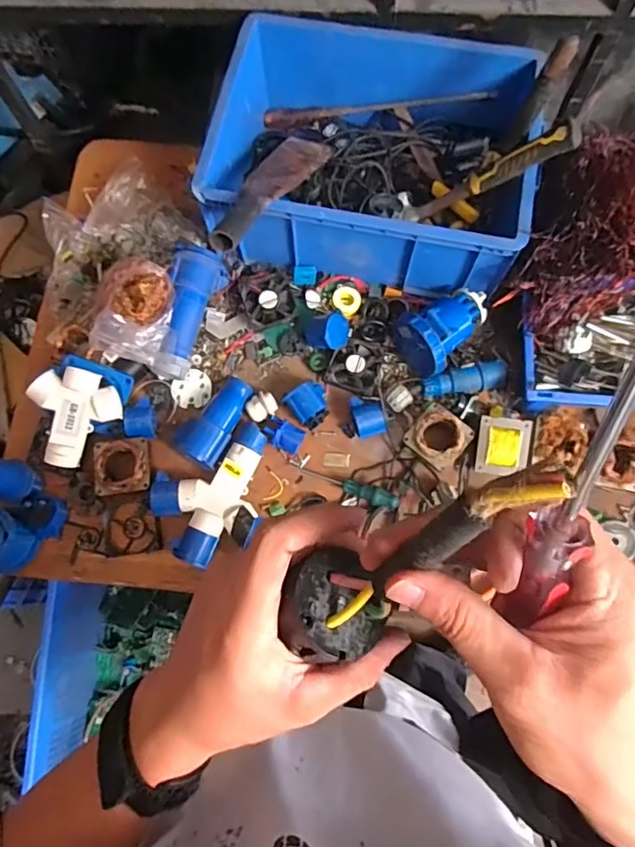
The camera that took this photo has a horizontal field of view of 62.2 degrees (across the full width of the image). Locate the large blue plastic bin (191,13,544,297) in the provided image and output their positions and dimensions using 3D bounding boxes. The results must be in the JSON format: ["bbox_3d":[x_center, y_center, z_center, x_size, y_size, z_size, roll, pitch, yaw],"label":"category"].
[{"bbox_3d":[0.091,-0.435,0.854,0.476,0.156,0.390,13,74,4],"label":"large blue plastic bin"}]

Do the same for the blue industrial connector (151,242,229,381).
[{"bbox_3d":[-0.202,-0.173,0.823,0.070,0.063,0.211,10,74,3],"label":"blue industrial connector"}]

